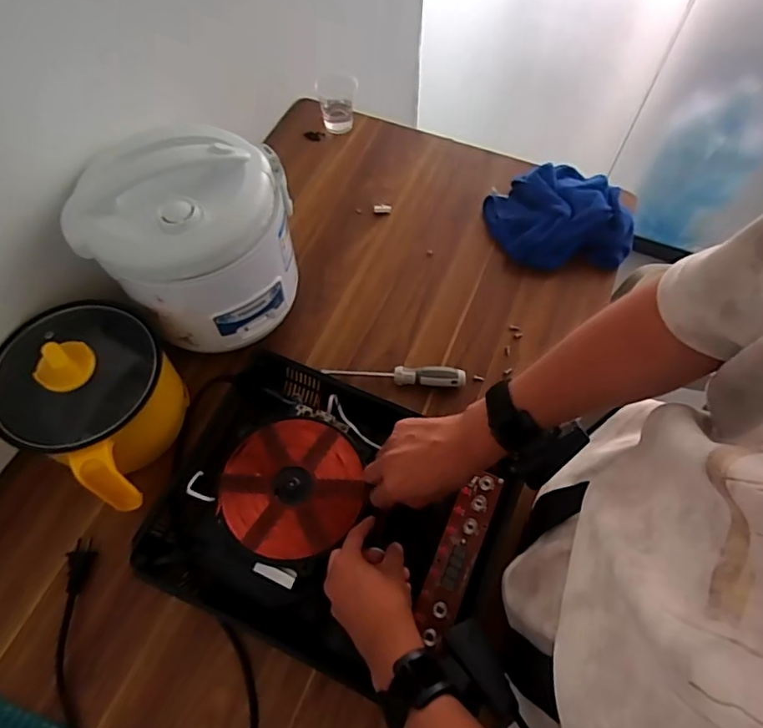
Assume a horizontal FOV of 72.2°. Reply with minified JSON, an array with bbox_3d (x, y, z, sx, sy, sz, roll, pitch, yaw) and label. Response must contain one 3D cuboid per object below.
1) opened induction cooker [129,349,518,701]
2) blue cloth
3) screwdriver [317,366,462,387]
[{"bbox_3d":[-0.056,0.160,0.571,0.352,0.056,0.272,21,64,11],"label":"opened induction cooker"},{"bbox_3d":[0.259,-0.218,0.776,0.188,0.073,0.174,-6,62,-3],"label":"blue cloth"},{"bbox_3d":[0.016,0.013,0.666,0.178,0.022,0.024,5,62,2],"label":"screwdriver"}]

